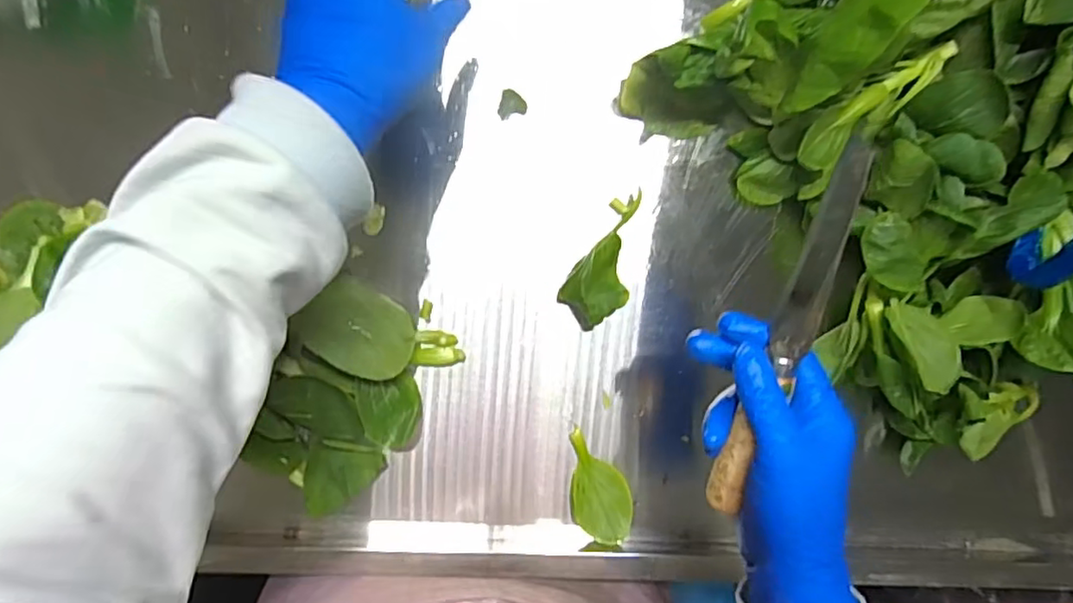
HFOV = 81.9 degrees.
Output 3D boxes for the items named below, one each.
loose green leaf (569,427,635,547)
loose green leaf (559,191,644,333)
[{"bbox_3d":[0.047,0.132,0.443,0.043,0.015,0.078,-1,96,-3],"label":"loose green leaf"},{"bbox_3d":[0.051,-0.026,0.417,0.041,0.023,0.092,30,93,-6],"label":"loose green leaf"}]

